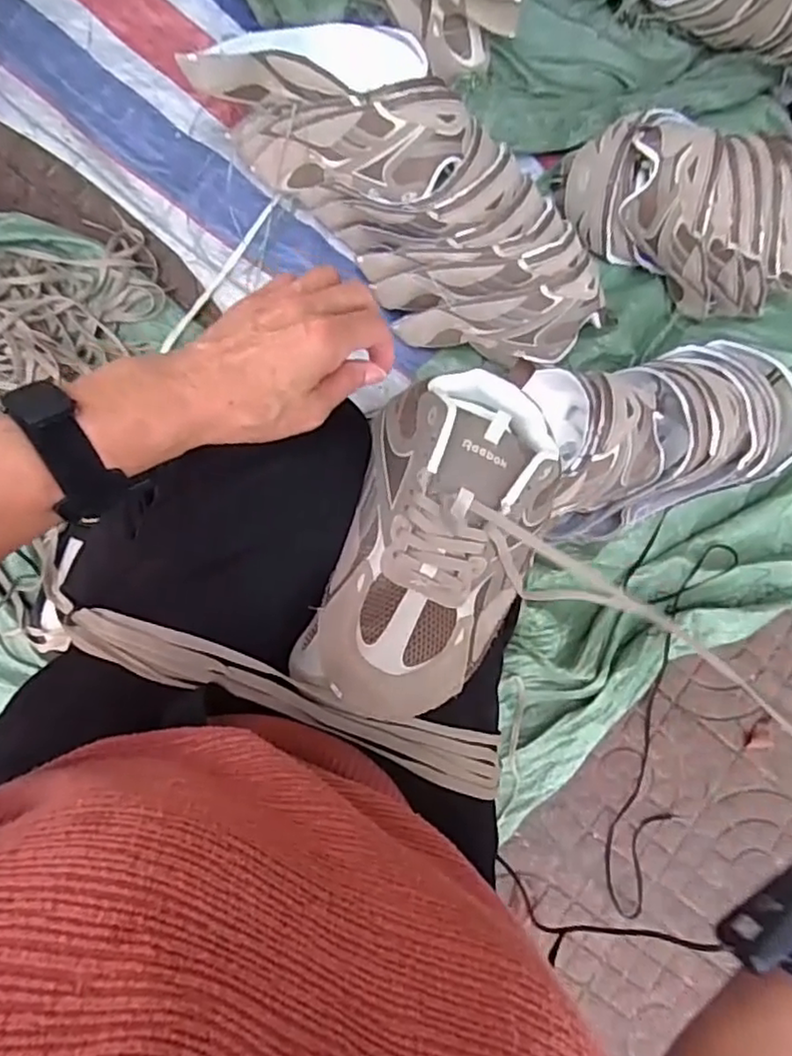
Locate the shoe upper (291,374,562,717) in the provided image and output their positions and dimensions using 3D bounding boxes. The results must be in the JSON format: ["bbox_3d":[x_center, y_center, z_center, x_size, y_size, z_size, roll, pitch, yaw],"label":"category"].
[{"bbox_3d":[0.034,0.010,0.452,0.126,0.058,0.246,21,87,-9],"label":"shoe upper"}]

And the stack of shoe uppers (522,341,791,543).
[{"bbox_3d":[0.329,-0.113,0.780,0.350,0.161,0.203,-12,90,-12],"label":"stack of shoe uppers"}]

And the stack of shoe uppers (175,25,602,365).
[{"bbox_3d":[0.028,-0.362,0.726,0.469,0.137,0.193,43,80,-7],"label":"stack of shoe uppers"}]

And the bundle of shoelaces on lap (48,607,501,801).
[{"bbox_3d":[-0.063,0.116,0.436,0.313,0.038,0.042,22,87,-9],"label":"bundle of shoelaces on lap"}]

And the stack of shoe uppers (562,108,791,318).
[{"bbox_3d":[0.371,-0.383,0.796,0.320,0.167,0.152,29,82,-9],"label":"stack of shoe uppers"}]

